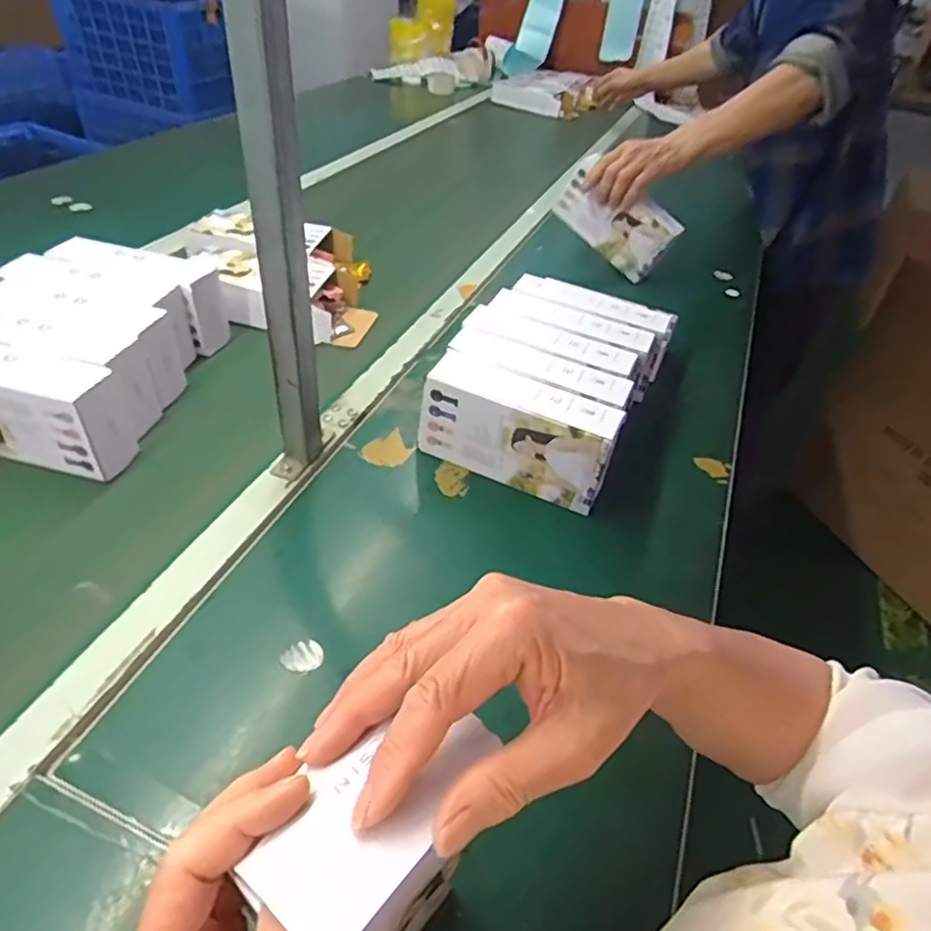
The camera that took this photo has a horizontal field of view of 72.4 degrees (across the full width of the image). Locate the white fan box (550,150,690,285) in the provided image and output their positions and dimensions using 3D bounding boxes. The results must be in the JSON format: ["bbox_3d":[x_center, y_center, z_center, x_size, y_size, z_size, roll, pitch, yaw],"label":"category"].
[{"bbox_3d":[0.239,-0.397,1.022,0.189,0.120,0.038,40,54,2],"label":"white fan box"}]

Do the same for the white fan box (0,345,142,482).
[{"bbox_3d":[-0.415,-0.051,0.598,0.190,0.105,0.050,11,41,7],"label":"white fan box"}]

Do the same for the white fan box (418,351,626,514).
[{"bbox_3d":[0.052,-0.039,0.631,0.189,0.090,0.051,19,43,17],"label":"white fan box"}]

